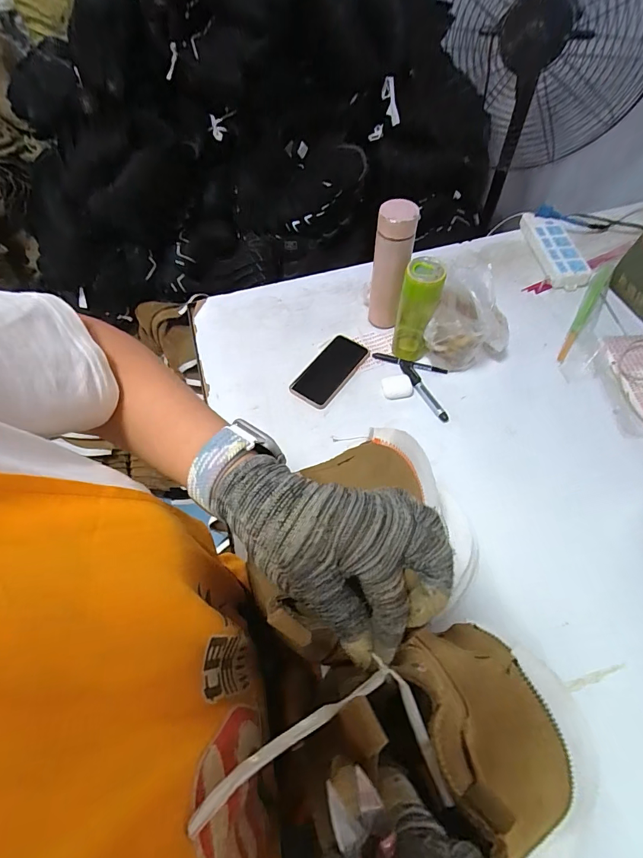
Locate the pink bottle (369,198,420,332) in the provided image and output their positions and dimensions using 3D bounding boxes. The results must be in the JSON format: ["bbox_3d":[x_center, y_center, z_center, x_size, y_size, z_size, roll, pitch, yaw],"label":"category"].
[{"bbox_3d":[0.126,-0.283,0.739,0.067,0.238,0.054,4,59,5],"label":"pink bottle"}]

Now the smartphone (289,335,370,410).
[{"bbox_3d":[0.019,-0.113,0.768,0.085,0.016,0.174,29,64,18],"label":"smartphone"}]

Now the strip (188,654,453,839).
[{"bbox_3d":[-0.001,0.168,0.202,0.122,0.008,0.060,-6,58,-16],"label":"strip"}]

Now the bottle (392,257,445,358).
[{"bbox_3d":[0.167,-0.205,0.712,0.066,0.190,0.063,9,60,7],"label":"bottle"}]

